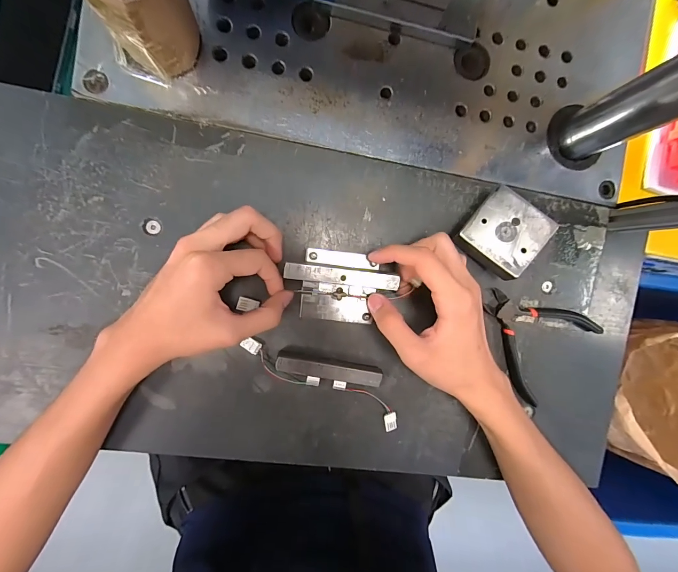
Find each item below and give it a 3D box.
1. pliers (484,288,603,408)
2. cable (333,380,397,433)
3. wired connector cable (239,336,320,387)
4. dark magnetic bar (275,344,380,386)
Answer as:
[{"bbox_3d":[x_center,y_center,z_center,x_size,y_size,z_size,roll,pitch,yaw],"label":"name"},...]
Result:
[{"bbox_3d":[0.194,0.044,0.327,0.117,0.009,0.105,44,88,-8],"label":"pliers"},{"bbox_3d":[0.028,0.112,0.312,0.079,0.010,0.019,42,88,-8],"label":"cable"},{"bbox_3d":[-0.056,0.075,0.299,0.078,0.010,0.021,30,90,-8],"label":"wired connector cable"},{"bbox_3d":[-0.009,0.076,0.302,0.096,0.016,0.020,14,92,-8],"label":"dark magnetic bar"}]

